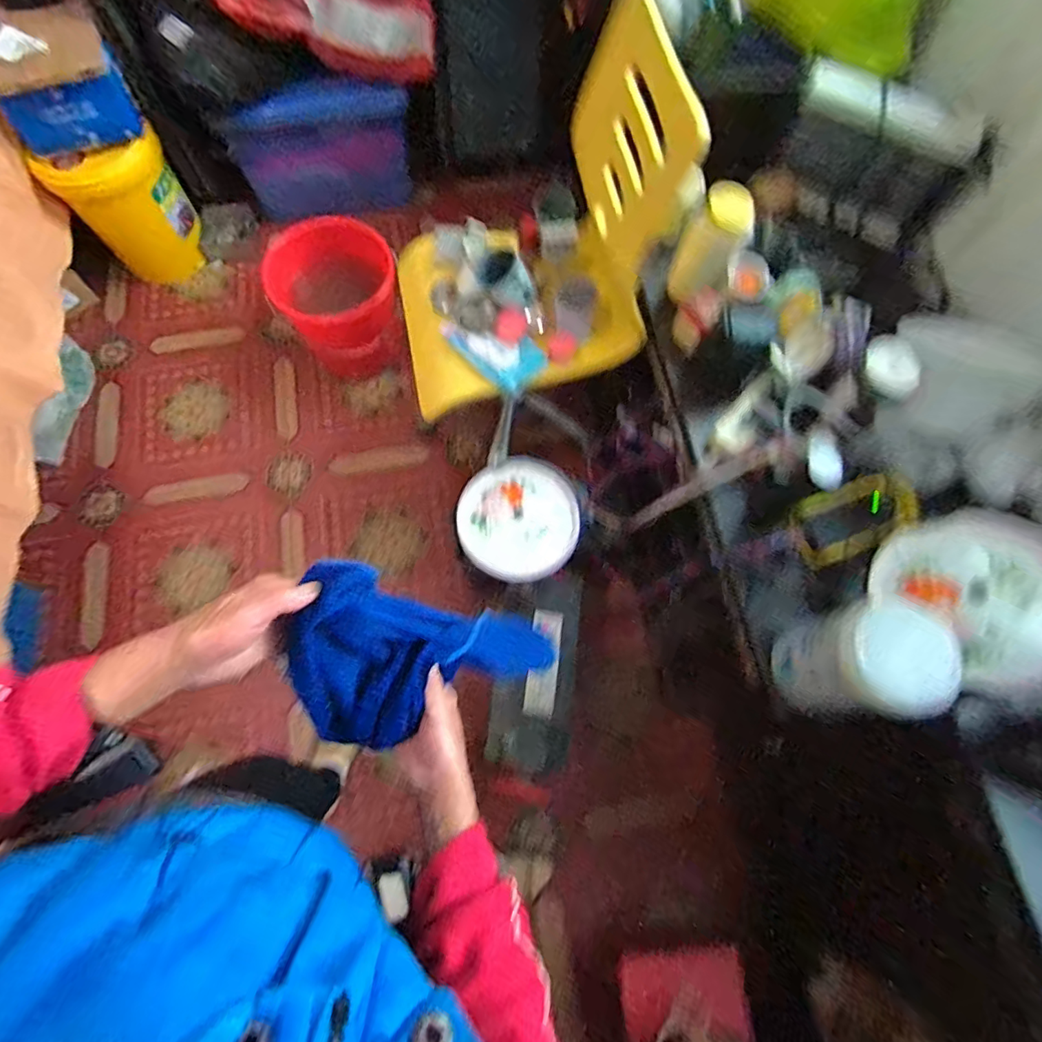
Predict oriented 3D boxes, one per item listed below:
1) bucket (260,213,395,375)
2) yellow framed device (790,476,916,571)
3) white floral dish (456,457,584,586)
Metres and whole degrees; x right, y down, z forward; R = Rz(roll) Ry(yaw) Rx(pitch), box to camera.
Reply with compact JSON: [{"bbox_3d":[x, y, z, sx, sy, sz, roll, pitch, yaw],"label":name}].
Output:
[{"bbox_3d":[-0.499,-0.619,1.486,0.314,0.293,0.311,0,71,-1],"label":"bucket"},{"bbox_3d":[0.544,-0.008,0.876,0.194,0.035,0.121,-30,51,10],"label":"yellow framed device"},{"bbox_3d":[-0.004,-0.008,1.085,0.248,0.051,0.265,0,71,-1],"label":"white floral dish"}]

